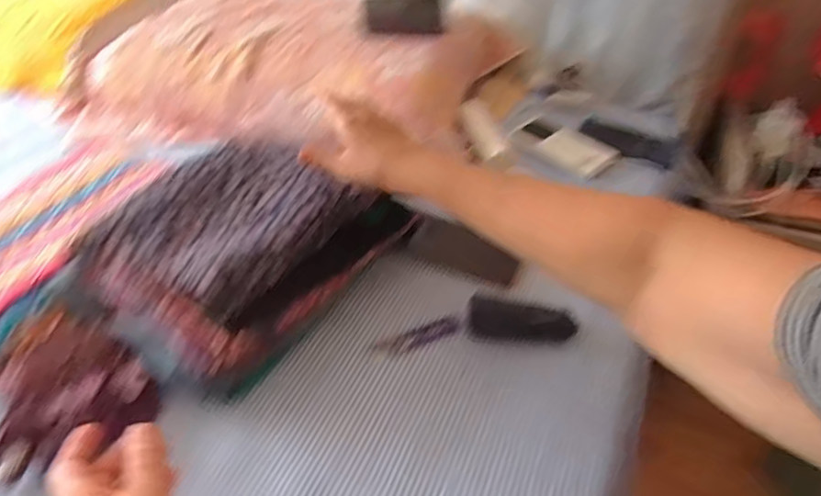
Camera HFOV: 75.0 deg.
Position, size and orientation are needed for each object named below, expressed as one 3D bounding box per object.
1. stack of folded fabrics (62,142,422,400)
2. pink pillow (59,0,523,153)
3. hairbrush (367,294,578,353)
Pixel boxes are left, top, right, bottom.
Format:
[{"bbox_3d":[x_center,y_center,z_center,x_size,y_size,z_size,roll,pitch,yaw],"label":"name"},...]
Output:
[{"bbox_3d":[-0.167,-0.007,0.556,0.213,0.100,0.277,29,50,29],"label":"stack of folded fabrics"},{"bbox_3d":[-0.199,-0.296,0.886,0.684,0.124,0.360,9,43,11],"label":"pink pillow"},{"bbox_3d":[0.067,0.078,0.560,0.197,0.029,0.046,-2,42,0],"label":"hairbrush"}]

